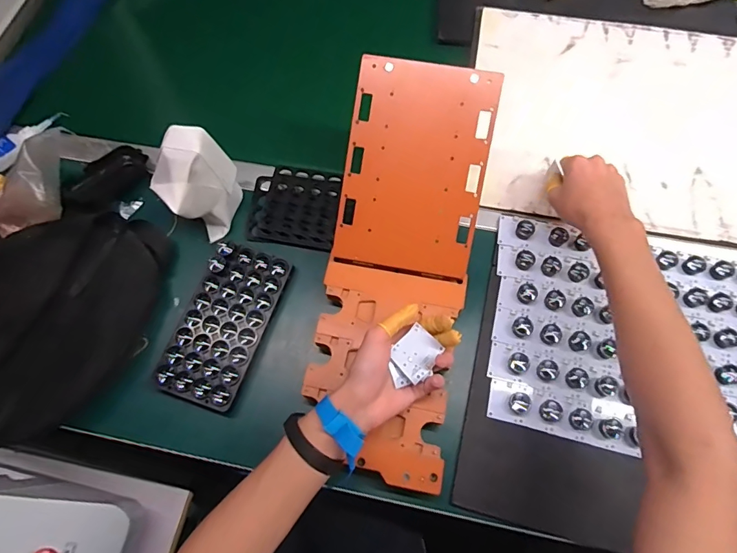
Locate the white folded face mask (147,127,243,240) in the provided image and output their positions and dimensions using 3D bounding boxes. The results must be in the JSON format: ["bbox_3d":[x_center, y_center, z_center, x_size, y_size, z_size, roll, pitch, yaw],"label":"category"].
[{"bbox_3d":[-0.215,-0.116,0.544,0.082,0.114,0.106,29,73,12],"label":"white folded face mask"}]

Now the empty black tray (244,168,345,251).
[{"bbox_3d":[-0.101,-0.093,0.591,0.118,0.019,0.111,6,69,4],"label":"empty black tray"}]

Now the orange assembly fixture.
[{"bbox_3d":[0.037,-0.029,0.499,0.165,0.061,0.420,8,87,2],"label":"orange assembly fixture"}]

